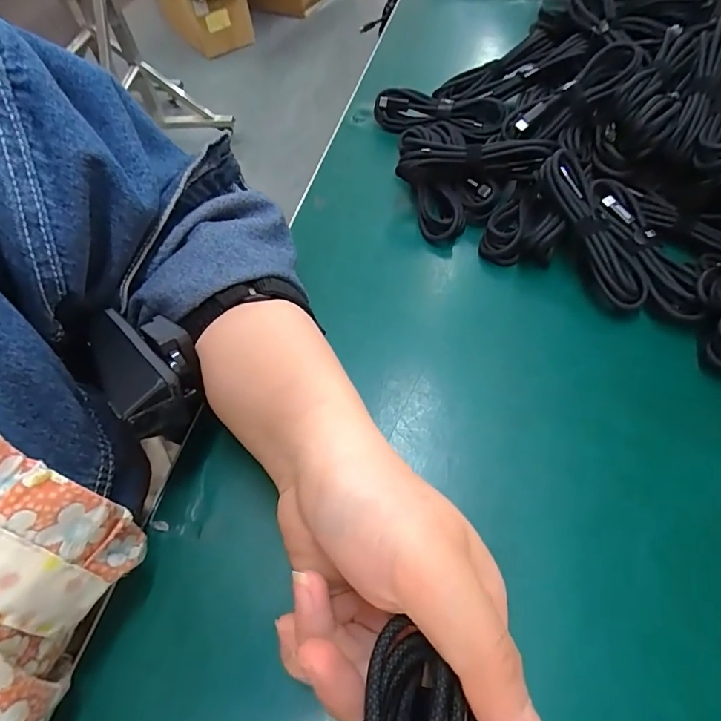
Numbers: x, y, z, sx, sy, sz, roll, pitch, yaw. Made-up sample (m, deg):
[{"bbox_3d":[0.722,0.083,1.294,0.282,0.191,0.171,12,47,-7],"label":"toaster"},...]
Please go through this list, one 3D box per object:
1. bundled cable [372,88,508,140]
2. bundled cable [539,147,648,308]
[{"bbox_3d":[0.069,-0.219,0.402,0.110,0.032,0.024,2,58,5],"label":"bundled cable"},{"bbox_3d":[0.157,-0.087,0.302,0.035,0.019,0.110,-23,82,-10],"label":"bundled cable"}]

